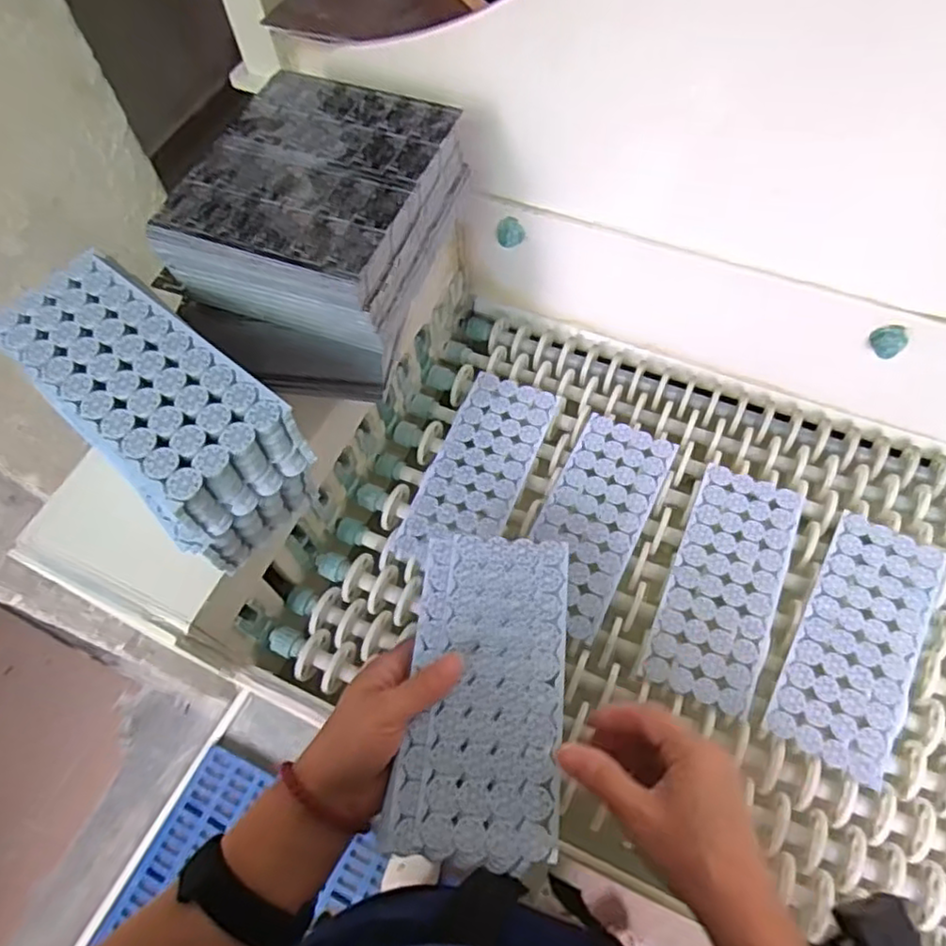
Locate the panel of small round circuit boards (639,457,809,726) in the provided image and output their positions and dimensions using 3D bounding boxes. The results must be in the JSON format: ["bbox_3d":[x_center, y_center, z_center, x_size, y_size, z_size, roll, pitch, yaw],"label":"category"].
[{"bbox_3d":[0.199,0.086,0.537,0.081,0.010,0.191,20,64,14],"label":"panel of small round circuit boards"}]

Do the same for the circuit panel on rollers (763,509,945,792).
[{"bbox_3d":[0.290,0.122,0.510,0.081,0.009,0.195,27,66,17],"label":"circuit panel on rollers"}]

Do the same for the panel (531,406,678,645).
[{"bbox_3d":[0.101,0.037,0.567,0.081,0.004,0.190,23,65,15],"label":"panel"}]

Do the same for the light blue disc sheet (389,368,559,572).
[{"bbox_3d":[0.006,-0.002,0.601,0.085,0.014,0.191,20,64,14],"label":"light blue disc sheet"}]

